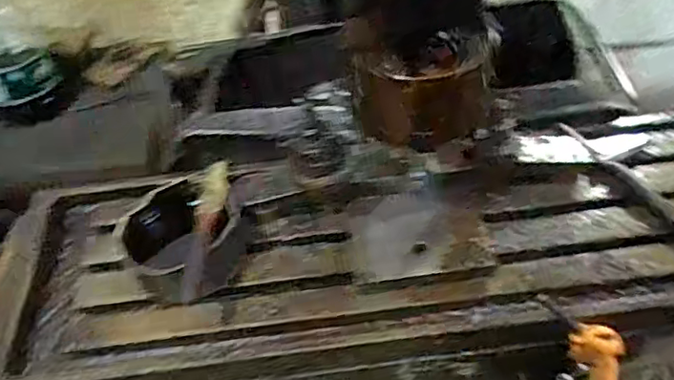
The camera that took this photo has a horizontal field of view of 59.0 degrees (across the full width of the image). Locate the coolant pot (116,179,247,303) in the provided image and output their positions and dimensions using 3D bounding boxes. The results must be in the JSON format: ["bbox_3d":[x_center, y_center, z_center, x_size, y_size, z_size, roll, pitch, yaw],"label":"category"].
[{"bbox_3d":[-0.144,0.047,0.561,0.104,0.059,0.098,-2,48,2],"label":"coolant pot"}]

